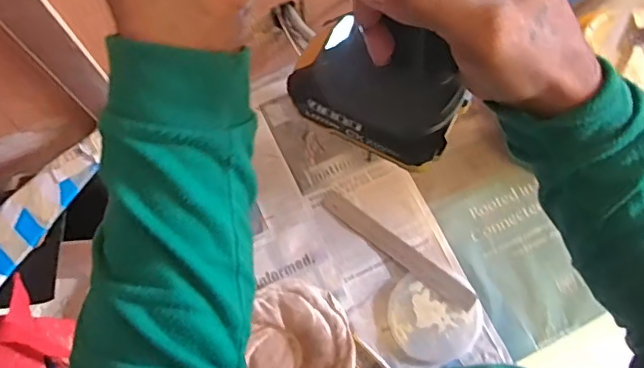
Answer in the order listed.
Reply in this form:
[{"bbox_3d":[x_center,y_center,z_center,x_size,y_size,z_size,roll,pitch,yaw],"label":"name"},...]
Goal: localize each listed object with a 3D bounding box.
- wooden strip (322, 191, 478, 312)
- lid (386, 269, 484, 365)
[{"bbox_3d":[0.099,0.087,0.743,0.235,0.005,0.032,37,75,15],"label":"wooden strip"},{"bbox_3d":[0.145,0.169,0.714,0.114,0.015,0.111,0,72,1],"label":"lid"}]

